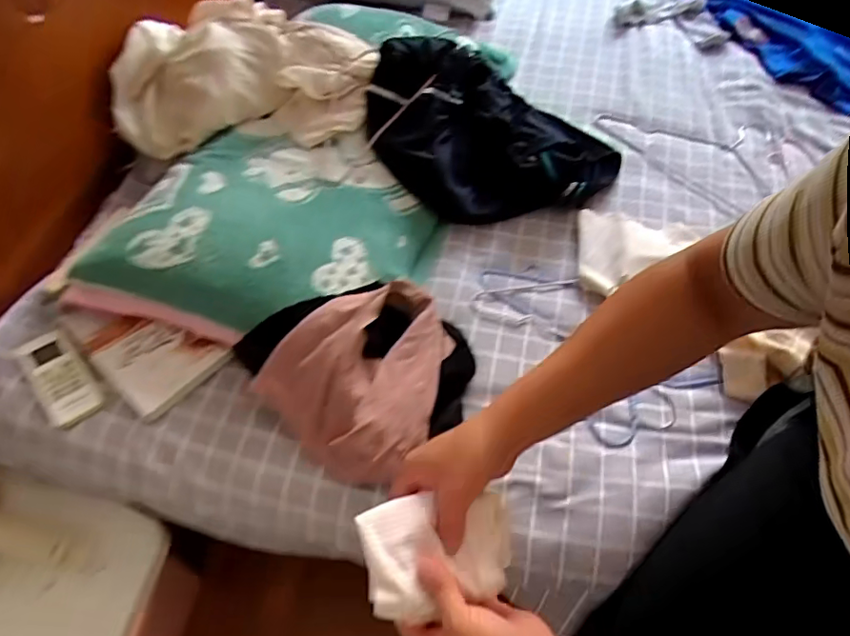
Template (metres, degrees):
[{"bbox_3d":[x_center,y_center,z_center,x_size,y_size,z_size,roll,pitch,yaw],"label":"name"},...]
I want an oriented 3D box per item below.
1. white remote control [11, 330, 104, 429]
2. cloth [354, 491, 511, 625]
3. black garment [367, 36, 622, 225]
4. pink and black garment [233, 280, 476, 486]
[{"bbox_3d":[-0.452,0.072,0.677,0.053,0.019,0.131,-37,63,-21],"label":"white remote control"},{"bbox_3d":[0.012,0.183,0.438,0.117,0.029,0.085,-12,57,-7],"label":"cloth"},{"bbox_3d":[0.104,-0.315,0.858,0.379,0.134,0.309,-8,57,-4],"label":"black garment"},{"bbox_3d":[-0.070,0.051,0.656,0.227,0.087,0.229,-1,57,1],"label":"pink and black garment"}]

